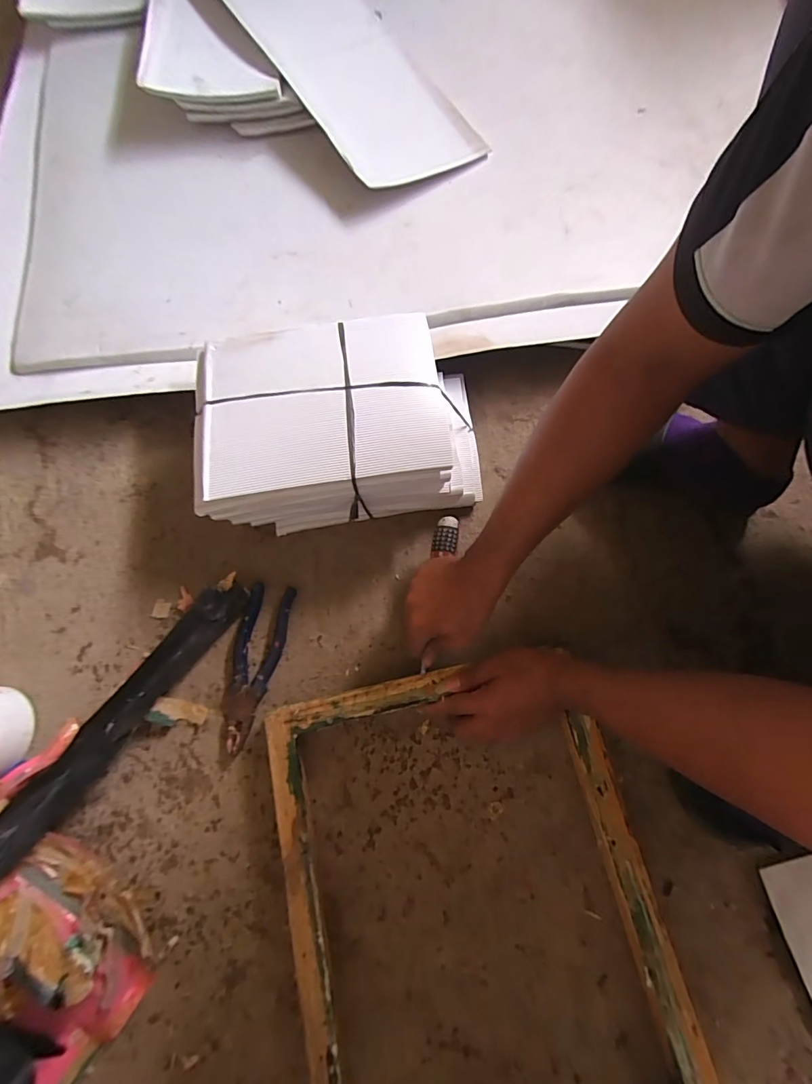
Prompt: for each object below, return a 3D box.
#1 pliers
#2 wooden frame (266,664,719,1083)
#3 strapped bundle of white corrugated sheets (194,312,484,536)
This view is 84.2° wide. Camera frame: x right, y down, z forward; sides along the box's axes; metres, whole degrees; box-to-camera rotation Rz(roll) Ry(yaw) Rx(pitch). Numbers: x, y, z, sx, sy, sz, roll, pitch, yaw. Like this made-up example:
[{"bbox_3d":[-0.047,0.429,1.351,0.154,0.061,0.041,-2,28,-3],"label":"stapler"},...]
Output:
[{"bbox_3d":[-0.187,0.149,0.552,0.056,0.016,0.193,12,73,4],"label":"pliers"},{"bbox_3d":[0.064,0.353,0.446,0.351,0.045,0.440,-12,73,-4],"label":"wooden frame"},{"bbox_3d":[-0.079,-0.148,0.584,0.340,0.140,0.229,-11,73,-3],"label":"strapped bundle of white corrugated sheets"}]

